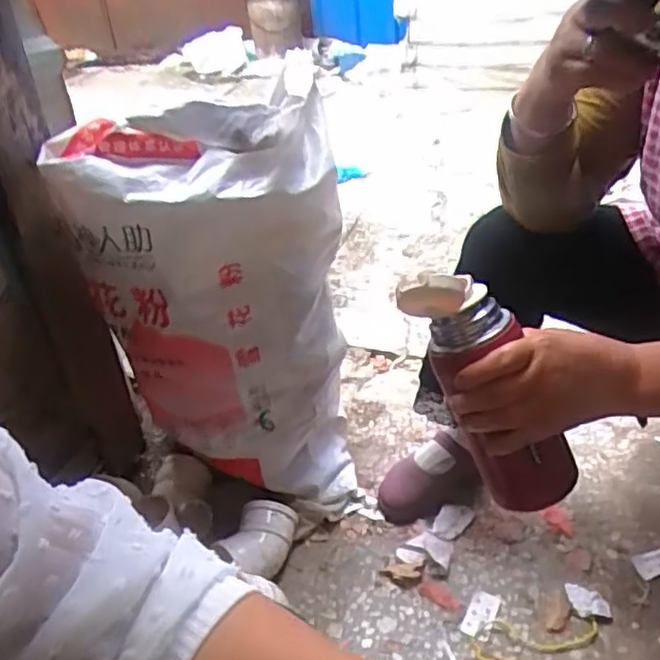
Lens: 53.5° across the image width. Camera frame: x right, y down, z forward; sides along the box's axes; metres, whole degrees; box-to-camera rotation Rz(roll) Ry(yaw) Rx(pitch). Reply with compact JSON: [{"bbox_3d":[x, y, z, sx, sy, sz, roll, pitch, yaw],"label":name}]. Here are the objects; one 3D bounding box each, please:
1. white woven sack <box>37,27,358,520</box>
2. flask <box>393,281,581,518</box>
[{"bbox_3d":[-0.143,-0.015,0.914,0.319,0.570,0.221,3,34,12],"label":"white woven sack"},{"bbox_3d":[0.129,0.044,0.527,0.067,0.223,0.078,-11,21,47],"label":"flask"}]

